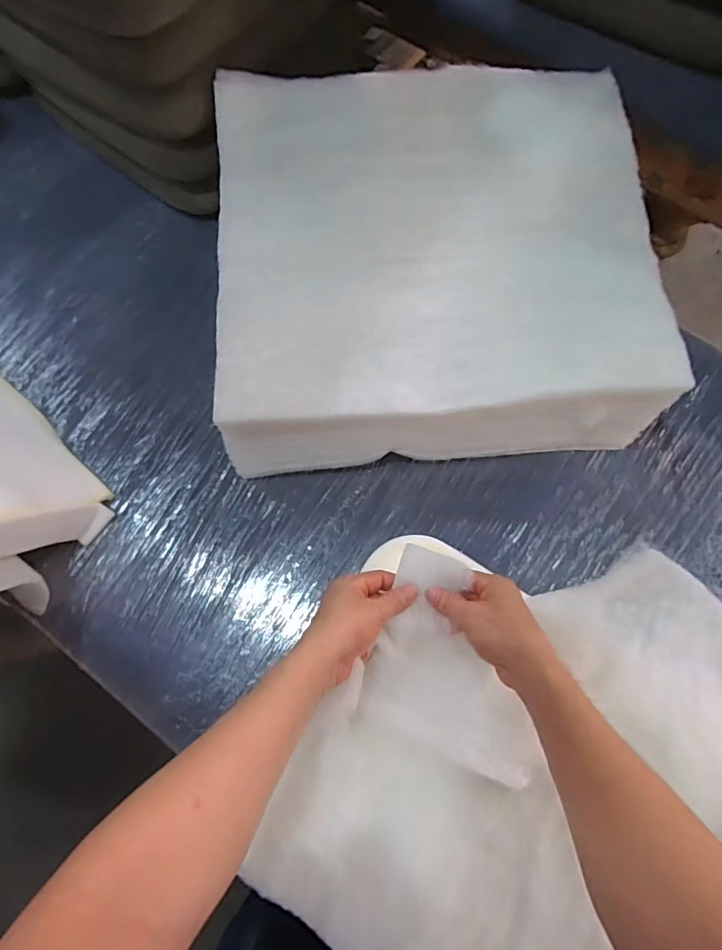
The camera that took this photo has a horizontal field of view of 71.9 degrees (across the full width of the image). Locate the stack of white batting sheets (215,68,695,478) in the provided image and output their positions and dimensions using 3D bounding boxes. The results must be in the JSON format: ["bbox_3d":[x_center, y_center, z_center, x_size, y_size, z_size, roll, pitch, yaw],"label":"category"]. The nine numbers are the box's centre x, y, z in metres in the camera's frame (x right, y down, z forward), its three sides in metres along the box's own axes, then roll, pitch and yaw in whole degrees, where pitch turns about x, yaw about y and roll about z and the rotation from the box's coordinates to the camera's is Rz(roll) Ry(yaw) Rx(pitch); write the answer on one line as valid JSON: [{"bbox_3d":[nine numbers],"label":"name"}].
[{"bbox_3d":[0.089,-0.277,0.660,0.523,0.149,0.483,-3,74,-1],"label":"stack of white batting sheets"}]

